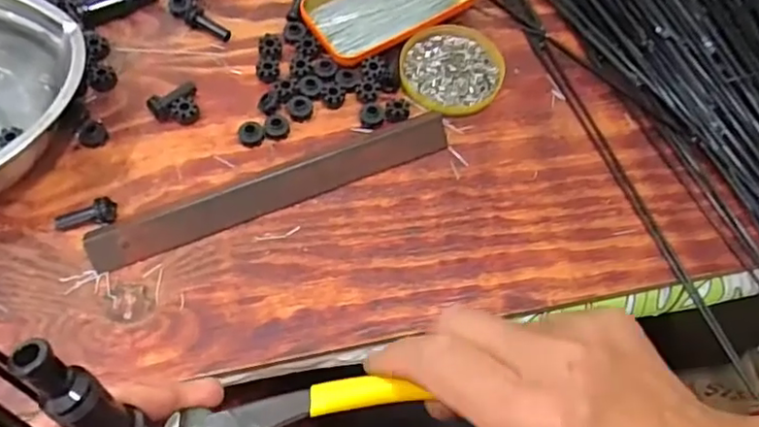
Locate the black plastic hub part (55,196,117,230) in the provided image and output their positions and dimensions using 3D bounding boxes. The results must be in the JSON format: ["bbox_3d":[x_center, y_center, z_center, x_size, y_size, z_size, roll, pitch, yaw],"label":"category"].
[{"bbox_3d":[-0.202,0.000,0.411,0.039,0.018,0.014,-3,64,-6],"label":"black plastic hub part"}]

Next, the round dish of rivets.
[{"bbox_3d":[0.059,-0.118,0.486,0.082,0.012,0.084,2,64,-3],"label":"round dish of rivets"}]

